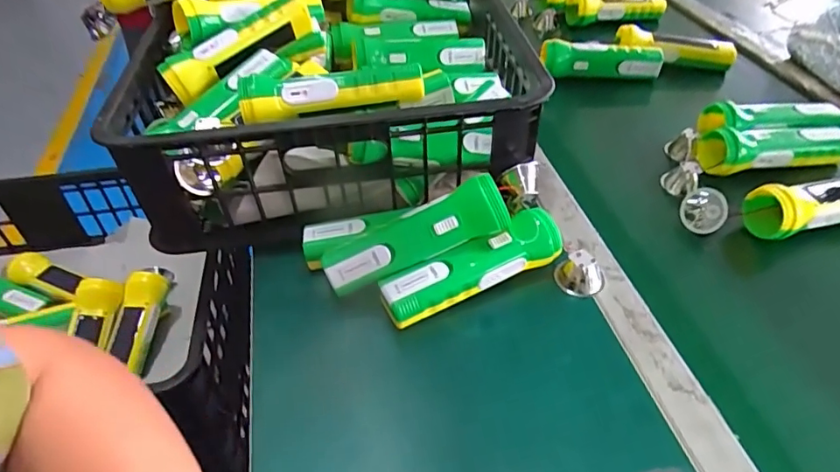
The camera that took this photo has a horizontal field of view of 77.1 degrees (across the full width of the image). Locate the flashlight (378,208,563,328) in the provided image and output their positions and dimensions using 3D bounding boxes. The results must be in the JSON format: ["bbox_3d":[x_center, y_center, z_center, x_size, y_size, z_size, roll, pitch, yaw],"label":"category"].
[{"bbox_3d":[0.048,0.029,0.463,0.169,0.051,0.042,-18,48,-16],"label":"flashlight"}]

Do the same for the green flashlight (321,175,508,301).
[{"bbox_3d":[-0.006,-0.002,0.454,0.164,0.043,0.042,-24,45,2],"label":"green flashlight"}]

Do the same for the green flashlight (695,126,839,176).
[{"bbox_3d":[0.400,-0.102,0.589,0.163,0.043,0.053,-4,45,-3],"label":"green flashlight"}]

